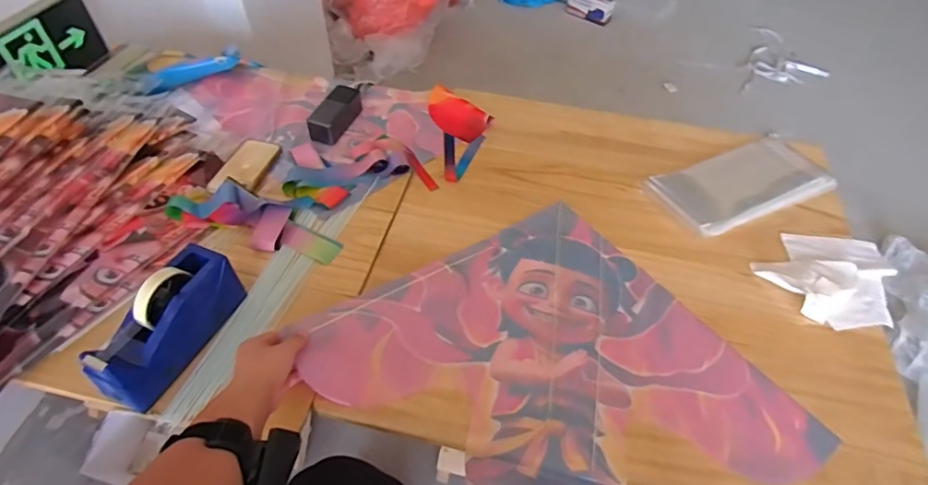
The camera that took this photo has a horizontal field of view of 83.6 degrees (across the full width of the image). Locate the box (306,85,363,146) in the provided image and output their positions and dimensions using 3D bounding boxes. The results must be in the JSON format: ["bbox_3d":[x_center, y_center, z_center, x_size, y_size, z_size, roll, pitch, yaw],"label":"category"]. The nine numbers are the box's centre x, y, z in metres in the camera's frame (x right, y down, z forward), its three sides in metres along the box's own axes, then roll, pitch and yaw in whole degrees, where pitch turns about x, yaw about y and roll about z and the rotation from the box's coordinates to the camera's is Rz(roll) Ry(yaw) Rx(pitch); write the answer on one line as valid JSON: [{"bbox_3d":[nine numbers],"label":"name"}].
[{"bbox_3d":[-0.259,-0.267,1.056,0.057,0.062,0.143,16,52,11],"label":"box"}]

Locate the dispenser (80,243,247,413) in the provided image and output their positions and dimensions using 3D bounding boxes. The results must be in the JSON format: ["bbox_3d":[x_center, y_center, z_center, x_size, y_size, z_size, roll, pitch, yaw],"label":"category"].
[{"bbox_3d":[-0.396,0.108,0.698,0.070,0.122,0.213,20,53,15],"label":"dispenser"}]

